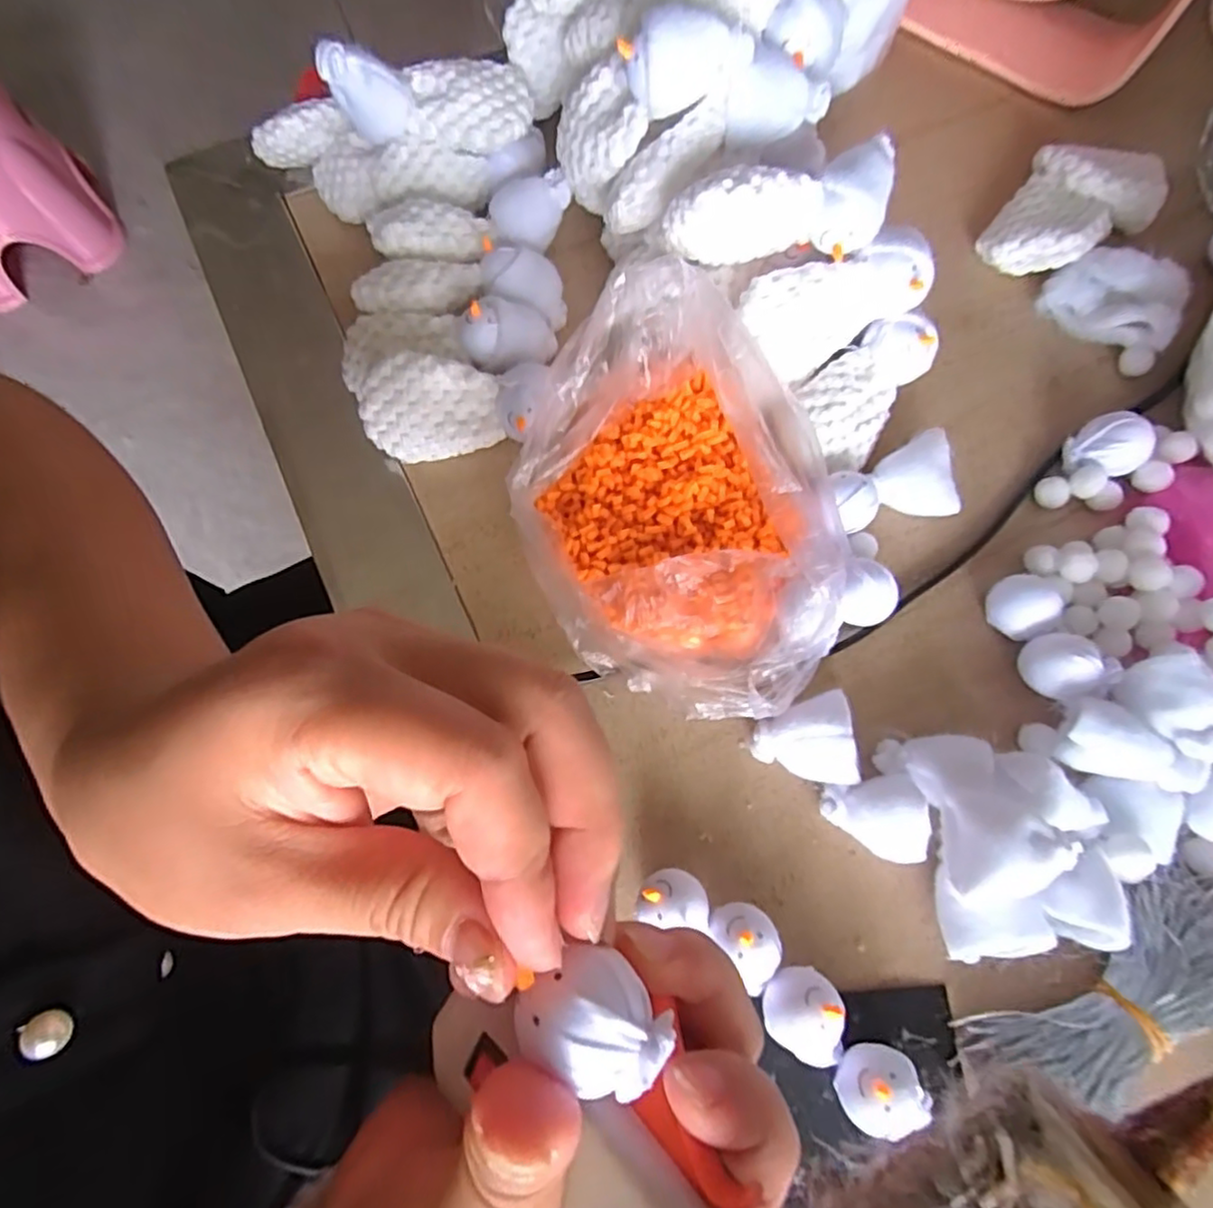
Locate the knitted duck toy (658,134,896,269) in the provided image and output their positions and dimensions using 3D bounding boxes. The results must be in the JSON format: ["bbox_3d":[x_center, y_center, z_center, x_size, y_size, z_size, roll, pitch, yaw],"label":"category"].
[{"bbox_3d":[0.067,-0.145,0.244,0.085,0.034,0.028,-16,74,-3],"label":"knitted duck toy"}]

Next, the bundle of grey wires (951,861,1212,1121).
[{"bbox_3d":[0.174,0.134,0.218,0.105,0.016,0.045,-27,75,-7],"label":"bundle of grey wires"}]

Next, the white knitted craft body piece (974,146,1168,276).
[{"bbox_3d":[0.225,-0.187,0.314,0.060,0.022,0.085,35,78,10],"label":"white knitted craft body piece"}]

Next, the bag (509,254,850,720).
[{"bbox_3d":[0.032,-0.037,0.255,0.116,0.060,0.153,-37,77,-9],"label":"bag"}]

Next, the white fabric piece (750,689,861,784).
[{"bbox_3d":[0.073,0.051,0.246,0.035,0.025,0.032,-5,74,-1],"label":"white fabric piece"}]

